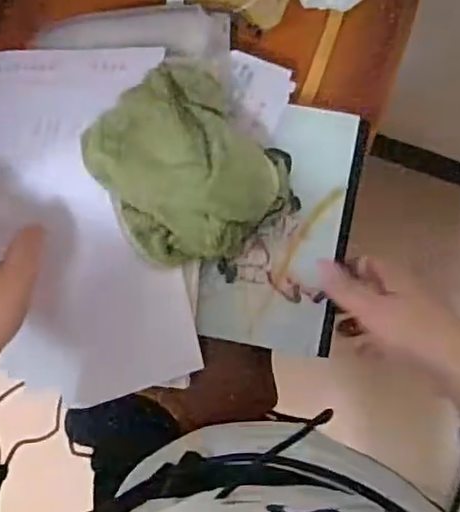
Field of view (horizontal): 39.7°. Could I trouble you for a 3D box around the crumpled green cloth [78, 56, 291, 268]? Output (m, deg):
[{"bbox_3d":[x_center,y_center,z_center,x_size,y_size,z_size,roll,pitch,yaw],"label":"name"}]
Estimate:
[{"bbox_3d":[-0.031,-0.065,0.480,0.129,0.054,0.137,-38,86,-5],"label":"crumpled green cloth"}]

